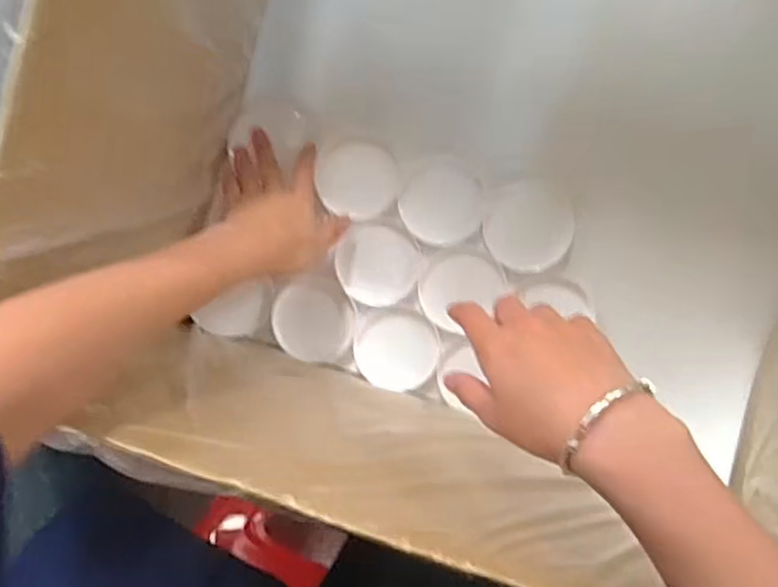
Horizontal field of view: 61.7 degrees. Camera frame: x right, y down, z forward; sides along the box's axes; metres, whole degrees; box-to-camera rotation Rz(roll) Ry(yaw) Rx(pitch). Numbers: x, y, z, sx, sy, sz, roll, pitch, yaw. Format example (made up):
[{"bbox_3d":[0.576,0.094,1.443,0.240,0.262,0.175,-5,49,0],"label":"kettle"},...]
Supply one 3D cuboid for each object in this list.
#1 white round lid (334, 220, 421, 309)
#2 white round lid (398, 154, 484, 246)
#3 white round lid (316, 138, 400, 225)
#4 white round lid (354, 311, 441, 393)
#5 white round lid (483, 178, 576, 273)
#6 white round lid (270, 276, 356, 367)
[{"bbox_3d":[-0.011,-0.025,0.589,0.074,0.010,0.069,0,84,3],"label":"white round lid"},{"bbox_3d":[0.046,-0.083,0.579,0.071,0.008,0.077,5,85,3],"label":"white round lid"},{"bbox_3d":[-0.027,-0.103,0.588,0.070,0.007,0.071,5,85,3],"label":"white round lid"},{"bbox_3d":[0.007,0.052,0.591,0.073,0.011,0.070,2,84,3],"label":"white round lid"},{"bbox_3d":[0.123,-0.059,0.573,0.075,0.017,0.078,-1,84,3],"label":"white round lid"},{"bbox_3d":[-0.068,0.025,0.598,0.073,0.013,0.077,0,84,3],"label":"white round lid"}]

